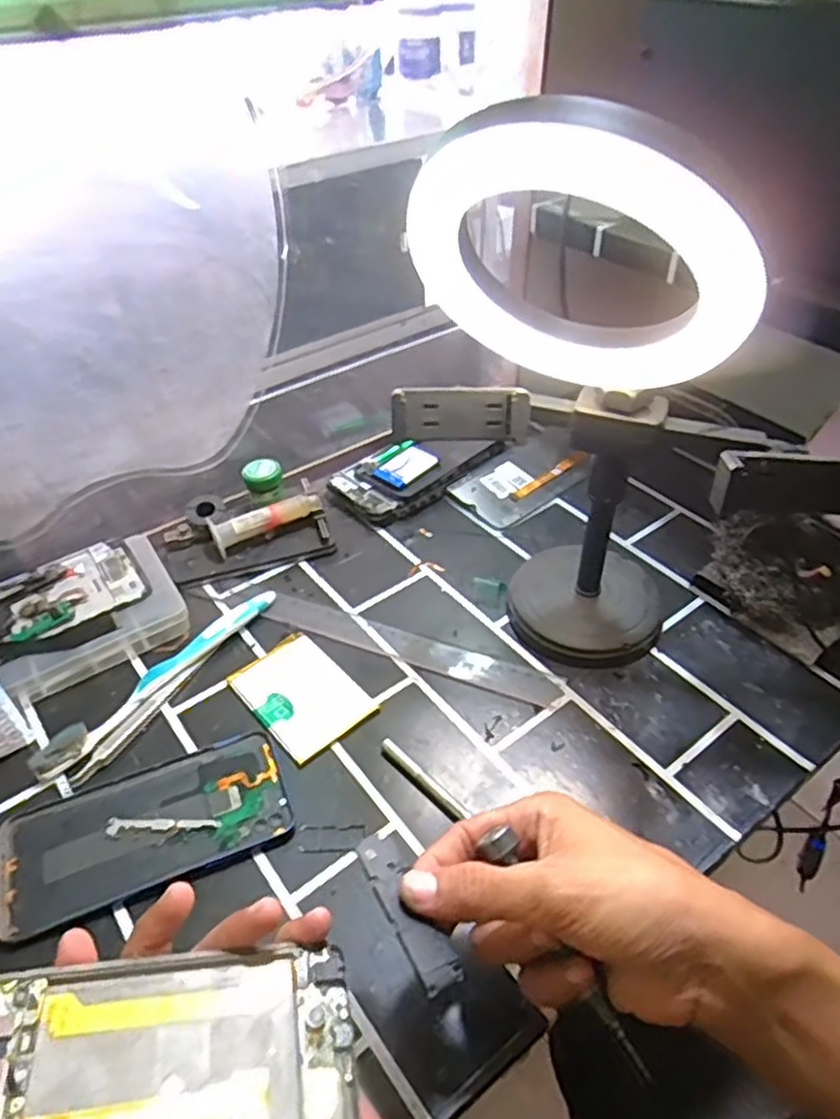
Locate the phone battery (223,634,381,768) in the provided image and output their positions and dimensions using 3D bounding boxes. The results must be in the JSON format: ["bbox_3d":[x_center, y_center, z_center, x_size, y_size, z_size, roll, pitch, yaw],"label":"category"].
[{"bbox_3d":[-0.078,0.086,0.467,0.061,0.004,0.088,-31,50,-29],"label":"phone battery"}]

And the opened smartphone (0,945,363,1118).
[{"bbox_3d":[-0.098,0.177,0.250,0.149,0.007,0.067,2,41,-15],"label":"opened smartphone"}]

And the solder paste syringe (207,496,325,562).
[{"bbox_3d":[-0.121,-0.029,0.570,0.086,0.024,0.022,-22,46,-22],"label":"solder paste syringe"}]

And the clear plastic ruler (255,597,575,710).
[{"bbox_3d":[-0.007,0.059,0.497,0.212,0.005,0.032,15,44,17],"label":"clear plastic ruler"}]

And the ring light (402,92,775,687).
[{"bbox_3d":[0.080,-0.069,0.397,0.156,0.322,0.144,0,42,0],"label":"ring light"}]

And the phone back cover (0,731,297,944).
[{"bbox_3d":[-0.151,0.149,0.399,0.153,0.004,0.075,-16,44,-16],"label":"phone back cover"}]

